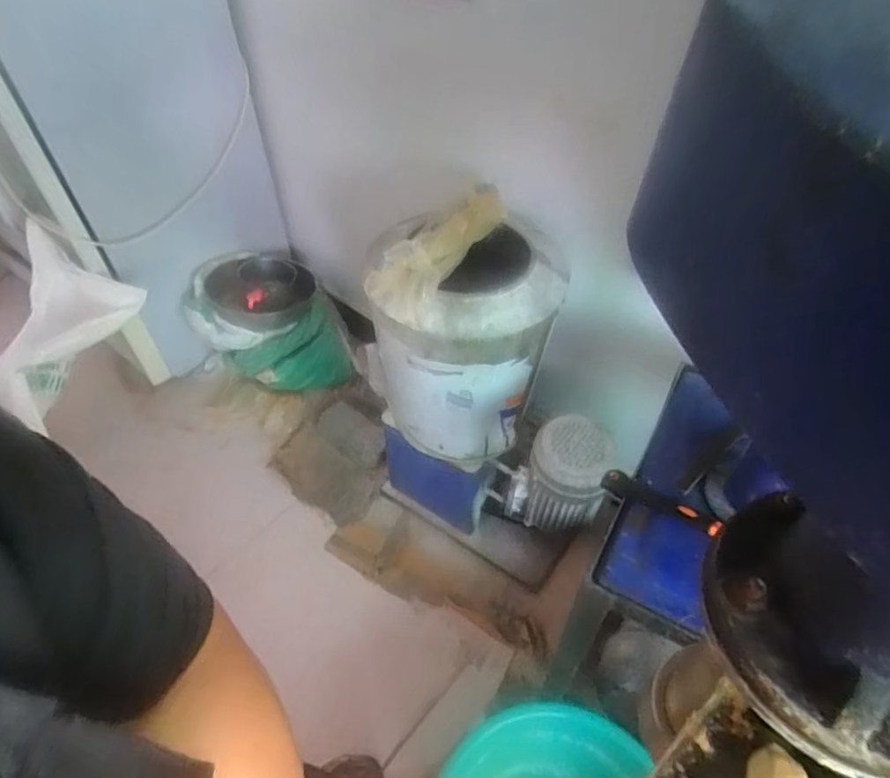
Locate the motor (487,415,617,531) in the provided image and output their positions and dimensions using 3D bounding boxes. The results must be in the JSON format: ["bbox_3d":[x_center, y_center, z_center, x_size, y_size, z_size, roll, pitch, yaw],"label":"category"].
[{"bbox_3d":[0.232,0.183,1.235,0.223,0.272,0.169,19,50,17],"label":"motor"}]

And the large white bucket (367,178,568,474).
[{"bbox_3d":[0.047,-0.077,1.105,0.302,0.482,0.304,13,49,12],"label":"large white bucket"}]

